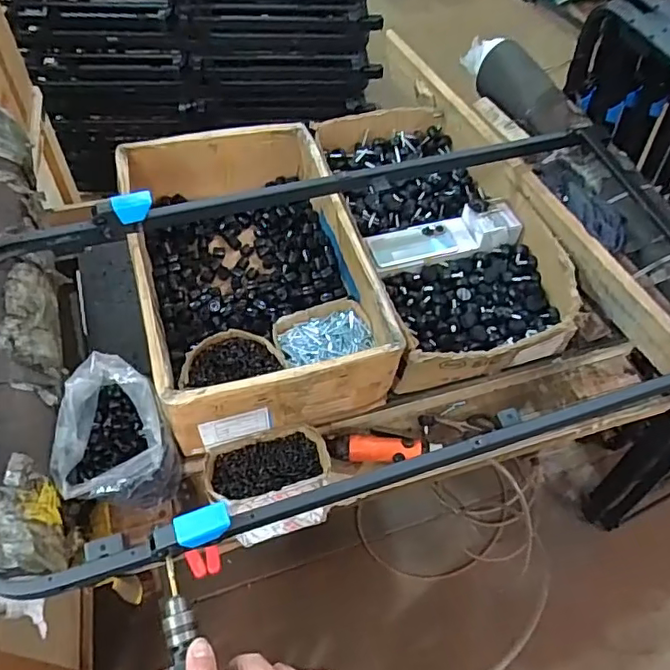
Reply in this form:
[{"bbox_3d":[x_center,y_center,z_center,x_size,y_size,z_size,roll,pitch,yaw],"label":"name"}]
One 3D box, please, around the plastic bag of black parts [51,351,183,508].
[{"bbox_3d":[-0.295,0.149,0.799,0.131,0.163,0.183,0,56,-4],"label":"plastic bag of black parts"}]

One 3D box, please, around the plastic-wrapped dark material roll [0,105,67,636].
[{"bbox_3d":[-0.468,-0.061,0.809,0.125,0.089,0.861,-15,59,-13],"label":"plastic-wrapped dark material roll"}]

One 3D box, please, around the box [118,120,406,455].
[{"bbox_3d":[-0.140,-0.105,0.953,0.344,0.168,0.520,-14,58,-13],"label":"box"}]

